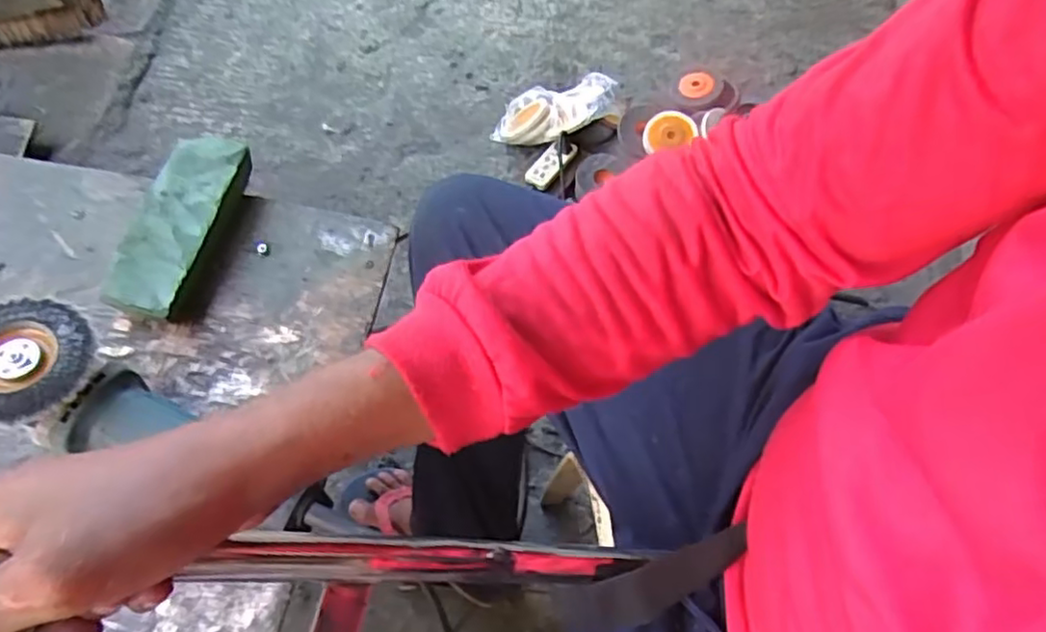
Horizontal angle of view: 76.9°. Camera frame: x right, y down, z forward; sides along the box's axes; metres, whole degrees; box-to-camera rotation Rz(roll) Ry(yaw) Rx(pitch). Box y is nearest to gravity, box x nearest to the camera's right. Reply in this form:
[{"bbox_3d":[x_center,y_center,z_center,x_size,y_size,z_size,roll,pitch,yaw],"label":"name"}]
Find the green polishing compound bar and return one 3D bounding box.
[{"bbox_3d":[-0.305,-0.080,0.590,0.065,0.046,0.176,16,63,6],"label":"green polishing compound bar"}]

